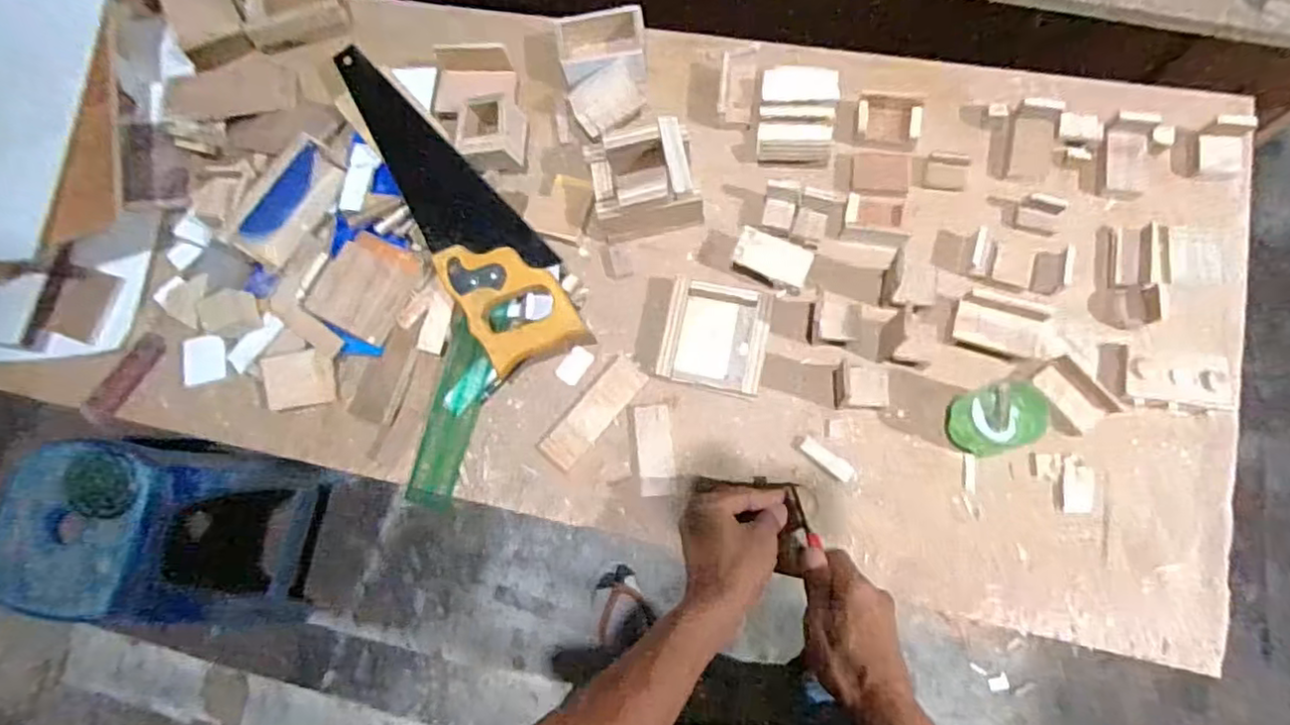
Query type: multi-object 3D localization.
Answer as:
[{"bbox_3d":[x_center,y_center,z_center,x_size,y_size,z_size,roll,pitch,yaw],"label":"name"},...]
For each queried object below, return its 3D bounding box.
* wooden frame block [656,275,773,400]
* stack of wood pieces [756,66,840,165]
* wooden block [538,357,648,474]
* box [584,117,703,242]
[{"bbox_3d":[0.066,-0.023,0.620,0.093,0.031,0.096,11,82,5],"label":"wooden frame block"},{"bbox_3d":[0.151,-0.249,0.662,0.079,0.039,0.088,4,77,7],"label":"stack of wood pieces"},{"bbox_3d":[-0.047,0.047,0.624,0.037,0.011,0.118,41,85,9],"label":"wooden block"},{"bbox_3d":[-0.002,-0.176,0.637,0.105,0.075,0.089,-14,76,3],"label":"box"}]

